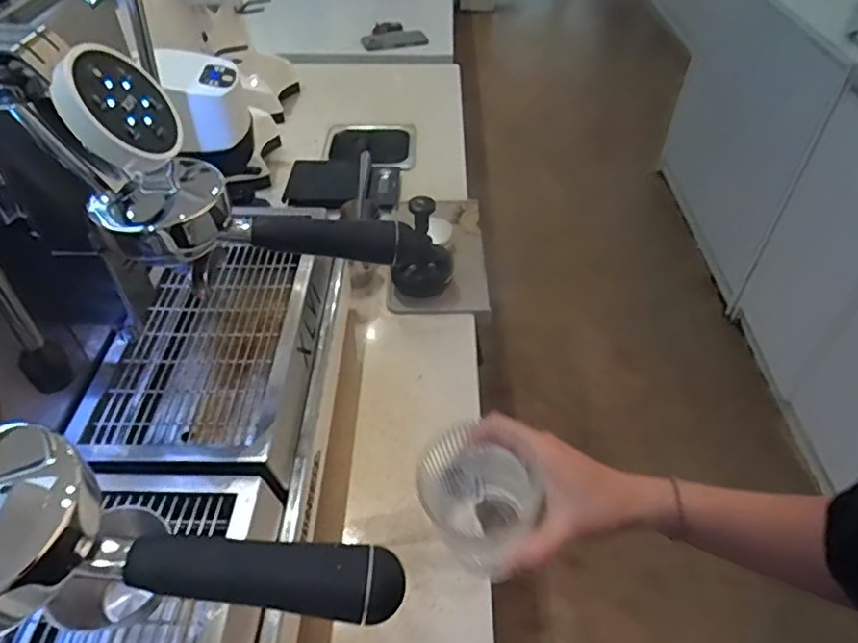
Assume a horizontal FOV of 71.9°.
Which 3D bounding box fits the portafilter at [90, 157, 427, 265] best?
[{"bbox_3d":[-0.123,-0.071,0.455,0.235,0.055,0.076,8,44,-11],"label":"portafilter"}]

